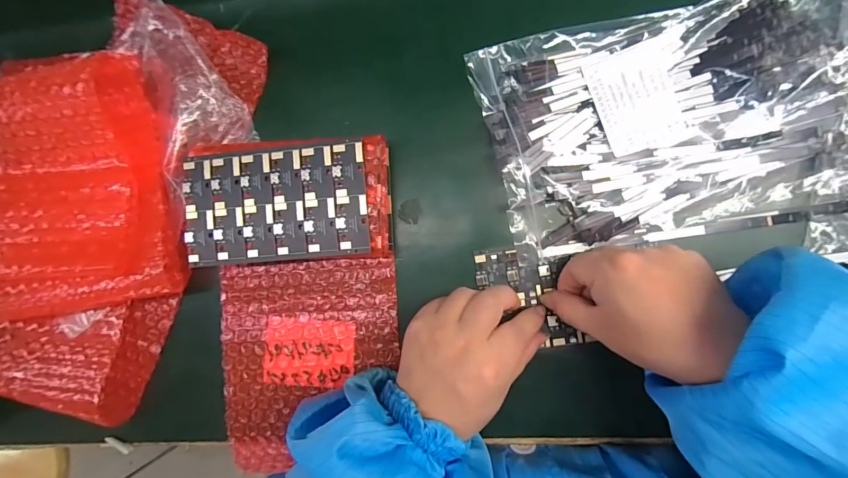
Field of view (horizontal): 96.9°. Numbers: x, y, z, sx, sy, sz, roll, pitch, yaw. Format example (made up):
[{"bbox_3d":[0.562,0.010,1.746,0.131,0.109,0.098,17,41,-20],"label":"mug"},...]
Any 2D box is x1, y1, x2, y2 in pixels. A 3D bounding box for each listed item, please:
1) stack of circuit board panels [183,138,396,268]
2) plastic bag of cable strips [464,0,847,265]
[{"bbox_3d":[-0.098,-0.027,0.277,0.143,0.033,0.085,-3,89,8],"label":"stack of circuit board panels"},{"bbox_3d":[0.161,-0.079,0.248,0.228,0.025,0.158,-14,87,8],"label":"plastic bag of cable strips"}]

